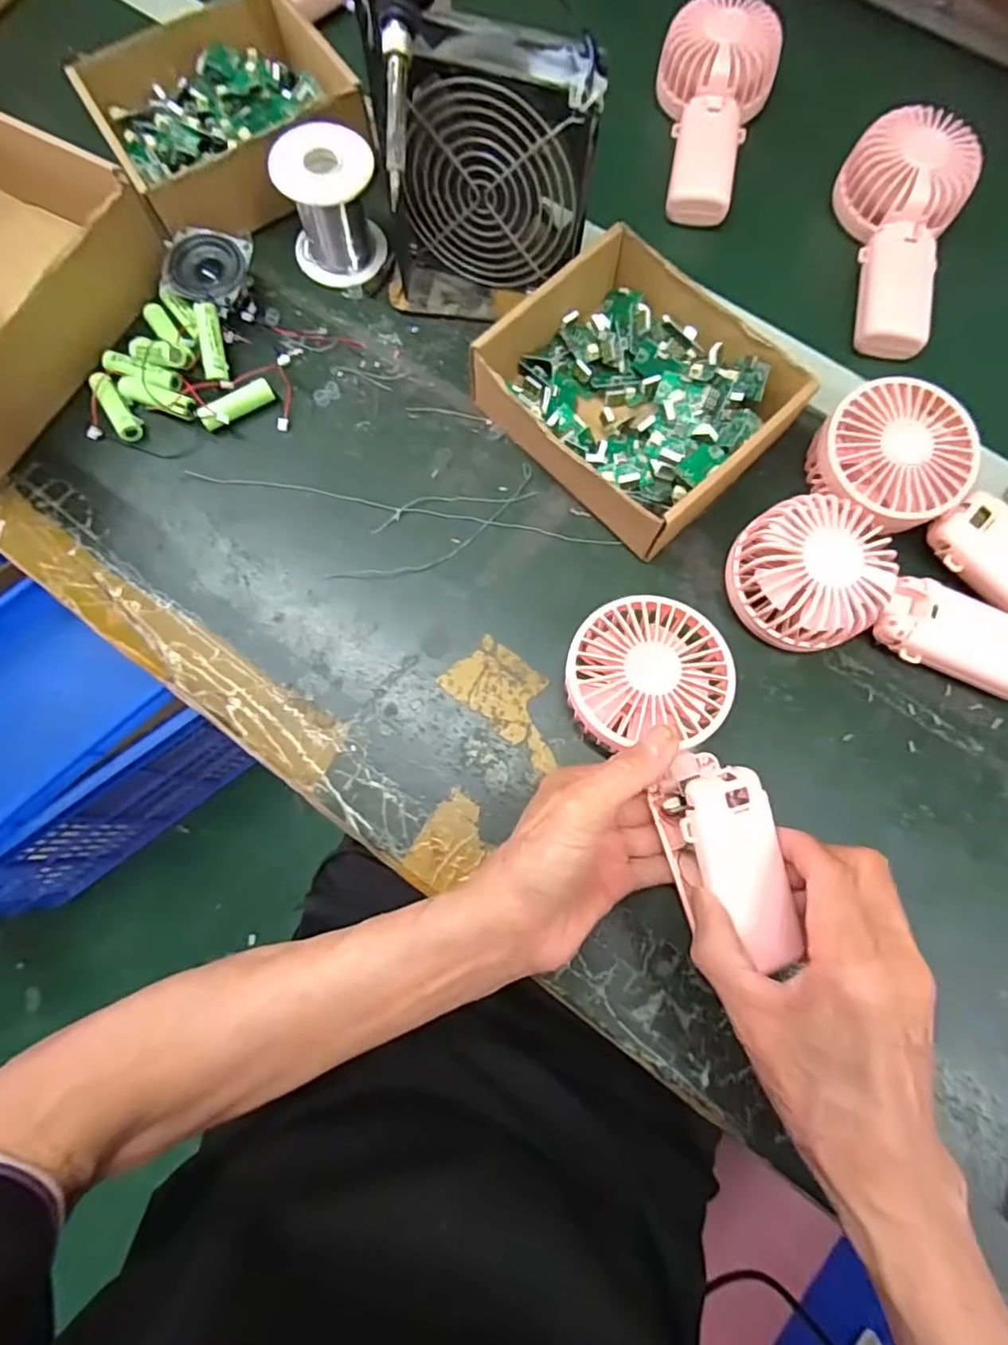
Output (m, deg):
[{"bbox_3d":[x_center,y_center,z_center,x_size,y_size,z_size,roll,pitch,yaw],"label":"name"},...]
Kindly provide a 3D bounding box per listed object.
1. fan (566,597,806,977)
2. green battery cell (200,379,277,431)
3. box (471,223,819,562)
[{"bbox_3d":[0.096,0.049,0.306,0.087,0.031,0.188,-19,72,-3],"label":"fan"},{"bbox_3d":[-0.179,-0.179,0.395,0.050,0.017,0.017,-39,80,-7],"label":"green battery cell"},{"bbox_3d":[0.083,-0.176,0.378,0.140,0.049,0.165,-41,81,-7],"label":"box"}]

